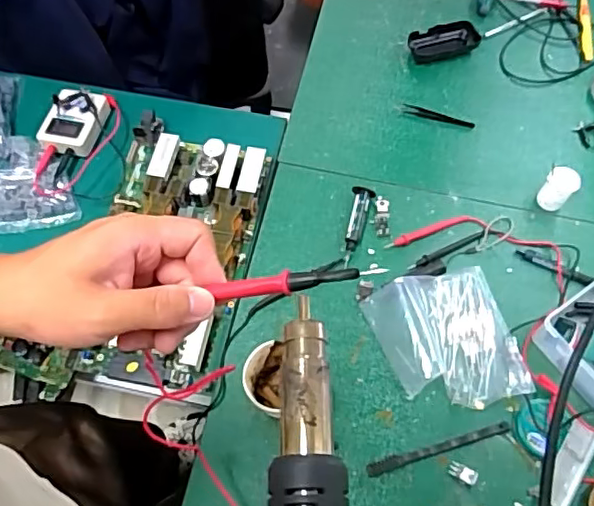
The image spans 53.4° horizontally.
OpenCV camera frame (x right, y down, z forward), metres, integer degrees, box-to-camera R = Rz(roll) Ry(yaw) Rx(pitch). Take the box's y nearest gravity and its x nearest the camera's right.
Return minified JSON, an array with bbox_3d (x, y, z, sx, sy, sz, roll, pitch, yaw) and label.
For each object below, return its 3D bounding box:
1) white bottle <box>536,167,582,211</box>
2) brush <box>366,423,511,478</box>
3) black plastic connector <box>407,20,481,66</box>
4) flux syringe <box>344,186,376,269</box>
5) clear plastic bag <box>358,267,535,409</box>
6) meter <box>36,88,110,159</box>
[{"bbox_3d":[0.344,-0.083,0.780,0.039,0.056,0.034,35,69,17],"label":"white bottle"},{"bbox_3d":[0.158,0.216,0.652,0.166,0.011,0.015,-15,64,-6],"label":"brush"},{"bbox_3d":[0.230,-0.329,0.926,0.109,0.018,0.064,-15,64,-6],"label":"black plastic connector"},{"bbox_3d":[0.075,-0.038,0.771,0.028,0.016,0.116,16,65,9],"label":"flux syringe"},{"bbox_3d":[0.179,0.101,0.699,0.156,0.029,0.168,-17,64,-7],"label":"clear plastic bag"},{"bbox_3d":[-0.316,-0.186,0.831,0.081,0.025,0.088,11,64,7],"label":"meter"}]

